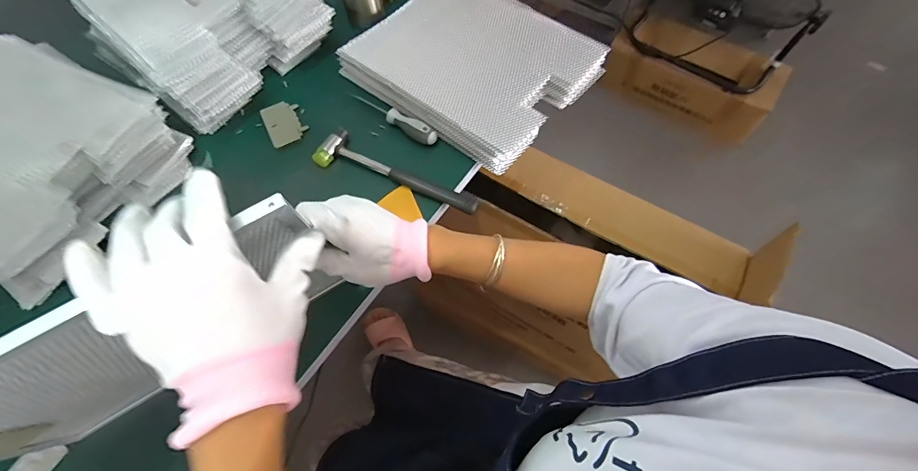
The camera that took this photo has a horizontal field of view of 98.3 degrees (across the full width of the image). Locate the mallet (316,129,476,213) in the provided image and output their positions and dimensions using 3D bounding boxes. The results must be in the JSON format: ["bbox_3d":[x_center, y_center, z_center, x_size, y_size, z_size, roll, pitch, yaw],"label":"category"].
[{"bbox_3d":[-0.085,-0.085,0.554,0.241,0.024,0.055,23,67,13],"label":"mallet"}]

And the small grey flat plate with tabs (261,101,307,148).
[{"bbox_3d":[-0.270,-0.176,0.614,0.055,0.009,0.091,-27,66,-11],"label":"small grey flat plate with tabs"}]

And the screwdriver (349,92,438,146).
[{"bbox_3d":[-0.103,-0.183,0.600,0.166,0.020,0.022,35,70,18],"label":"screwdriver"}]

